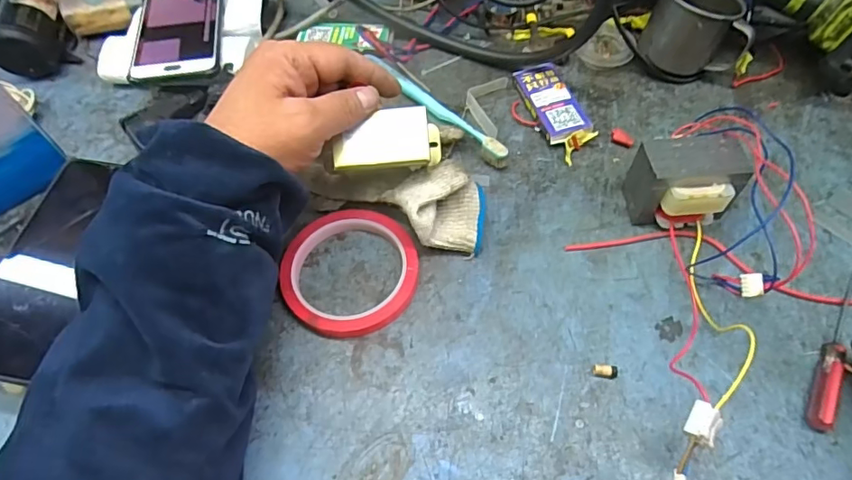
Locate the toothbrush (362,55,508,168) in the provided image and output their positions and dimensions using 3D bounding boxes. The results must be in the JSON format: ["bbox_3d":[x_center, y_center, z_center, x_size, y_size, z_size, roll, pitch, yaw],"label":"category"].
[{"bbox_3d":[0.003,-0.118,0.459,0.017,0.021,0.178,-37,64,-18],"label":"toothbrush"}]

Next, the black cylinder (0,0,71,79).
[{"bbox_3d":[-0.395,-0.230,0.524,0.071,0.057,0.147,-15,59,-6],"label":"black cylinder"}]

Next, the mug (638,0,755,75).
[{"bbox_3d":[0.241,-0.184,0.461,0.084,0.066,0.067,27,64,18],"label":"mug"}]

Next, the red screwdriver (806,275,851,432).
[{"bbox_3d":[0.268,0.067,0.335,0.019,0.013,0.120,28,64,19],"label":"red screwdriver"}]

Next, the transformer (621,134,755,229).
[{"bbox_3d":[0.188,-0.038,0.381,0.068,0.058,0.055,-2,59,2],"label":"transformer"}]

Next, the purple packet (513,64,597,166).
[{"bbox_3d":[0.114,-0.116,0.456,0.044,0.019,0.107,-15,59,-6],"label":"purple packet"}]

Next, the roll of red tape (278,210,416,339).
[{"bbox_3d":[-0.055,0.022,0.381,0.096,0.013,0.099,-1,59,2],"label":"roll of red tape"}]

